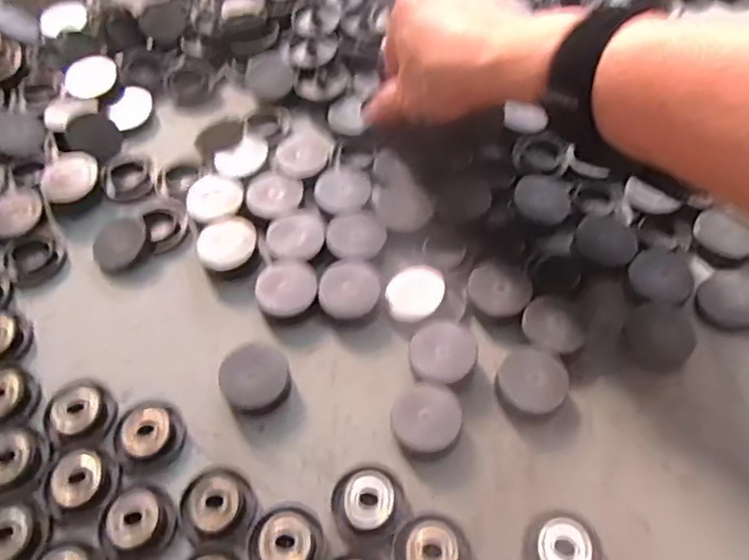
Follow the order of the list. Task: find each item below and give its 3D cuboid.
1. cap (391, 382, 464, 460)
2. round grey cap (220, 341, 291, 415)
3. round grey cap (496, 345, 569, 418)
[{"bbox_3d":[0.024,0.066,0.291,0.032,0.013,0.031,-1,57,1],"label":"cap"},{"bbox_3d":[-0.057,0.048,0.303,0.032,0.017,0.030,-1,57,1],"label":"round grey cap"},{"bbox_3d":[0.074,0.051,0.297,0.032,0.018,0.034,-1,57,1],"label":"round grey cap"}]

